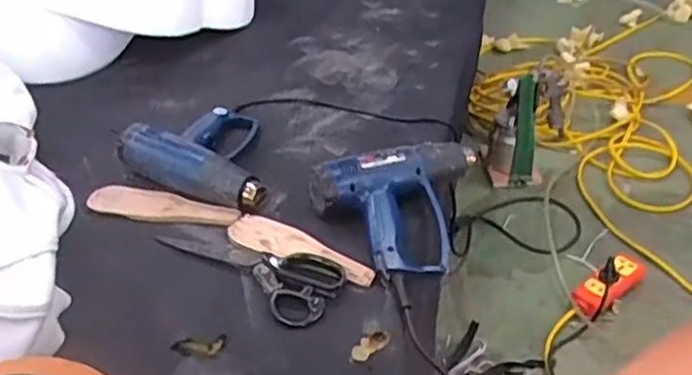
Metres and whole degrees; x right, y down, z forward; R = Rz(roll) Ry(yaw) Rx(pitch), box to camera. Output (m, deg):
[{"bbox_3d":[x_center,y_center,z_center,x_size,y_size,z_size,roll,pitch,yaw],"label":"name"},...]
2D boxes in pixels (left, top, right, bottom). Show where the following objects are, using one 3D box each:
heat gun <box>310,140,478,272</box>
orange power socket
[{"bbox_3d":[0.097,0.020,0.892,0.237,0.075,0.198,-17,39,-17],"label":"heat gun"},{"bbox_3d":[0.479,0.173,1.219,0.179,0.040,0.064,-29,43,-29],"label":"orange power socket"}]

